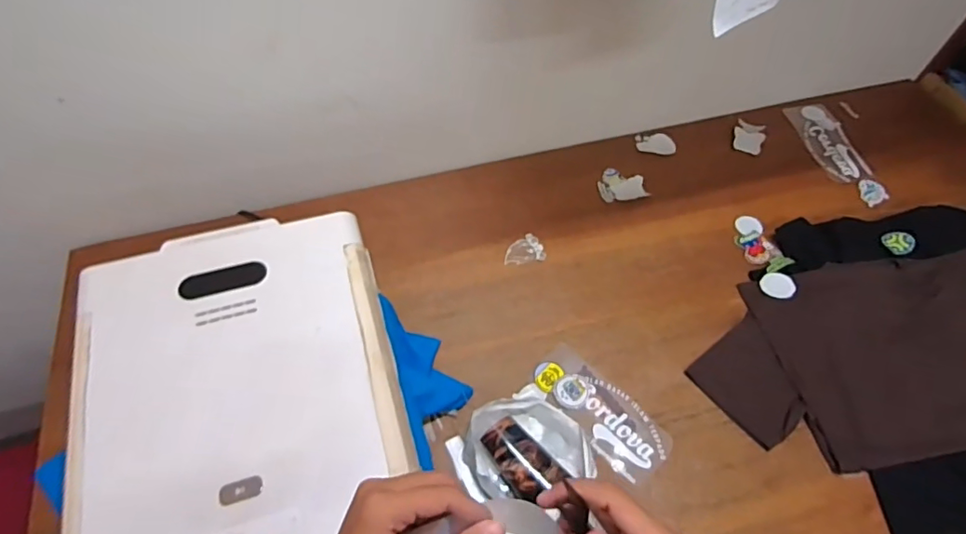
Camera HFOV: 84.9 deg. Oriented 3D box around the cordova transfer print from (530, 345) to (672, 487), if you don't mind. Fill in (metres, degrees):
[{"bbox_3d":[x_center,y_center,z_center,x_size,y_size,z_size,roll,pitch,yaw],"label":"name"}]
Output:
[{"bbox_3d":[0.190,0.241,0.869,0.122,0.010,0.245,-35,66,-25],"label":"cordova transfer print"}]

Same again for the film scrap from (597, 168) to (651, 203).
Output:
[{"bbox_3d":[0.299,-0.180,1.148,0.104,0.008,0.086,-9,58,-7],"label":"film scrap"}]

